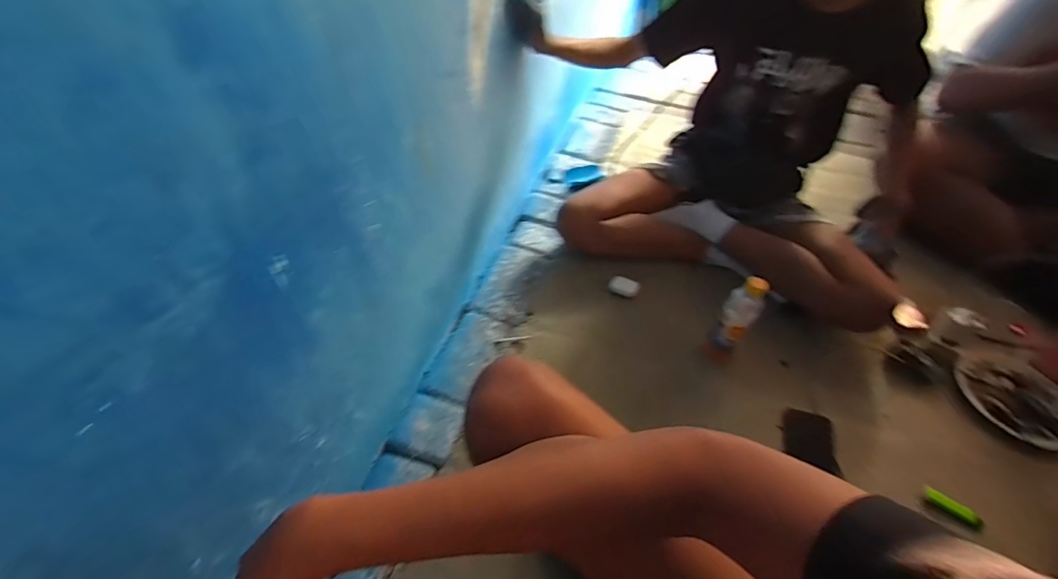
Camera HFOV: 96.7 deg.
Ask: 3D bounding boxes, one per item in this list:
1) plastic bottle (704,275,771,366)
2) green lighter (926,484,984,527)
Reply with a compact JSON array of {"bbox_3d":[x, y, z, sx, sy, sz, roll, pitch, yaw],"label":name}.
[{"bbox_3d":[0.388,0.057,0.883,0.059,0.187,0.058,29,53,23],"label":"plastic bottle"},{"bbox_3d":[0.667,0.342,0.737,0.077,0.011,0.026,33,55,26],"label":"green lighter"}]

